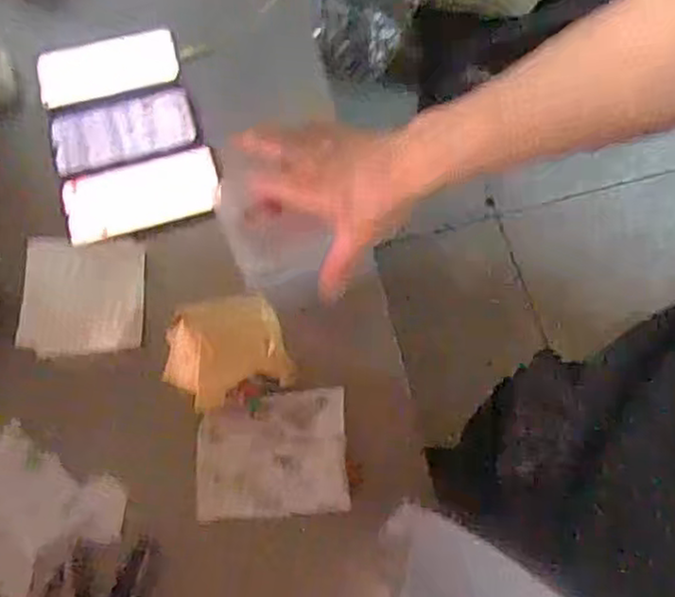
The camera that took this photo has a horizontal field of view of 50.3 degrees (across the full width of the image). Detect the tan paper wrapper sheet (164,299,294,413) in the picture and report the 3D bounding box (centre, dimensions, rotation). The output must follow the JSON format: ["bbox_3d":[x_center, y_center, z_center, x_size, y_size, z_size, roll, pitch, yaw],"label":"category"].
[{"bbox_3d":[-0.103,0.047,0.654,0.107,0.026,0.089,-19,71,-7],"label":"tan paper wrapper sheet"}]

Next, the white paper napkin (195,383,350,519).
[{"bbox_3d":[-0.058,0.138,0.641,0.131,0.004,0.105,-3,79,-6],"label":"white paper napkin"}]

